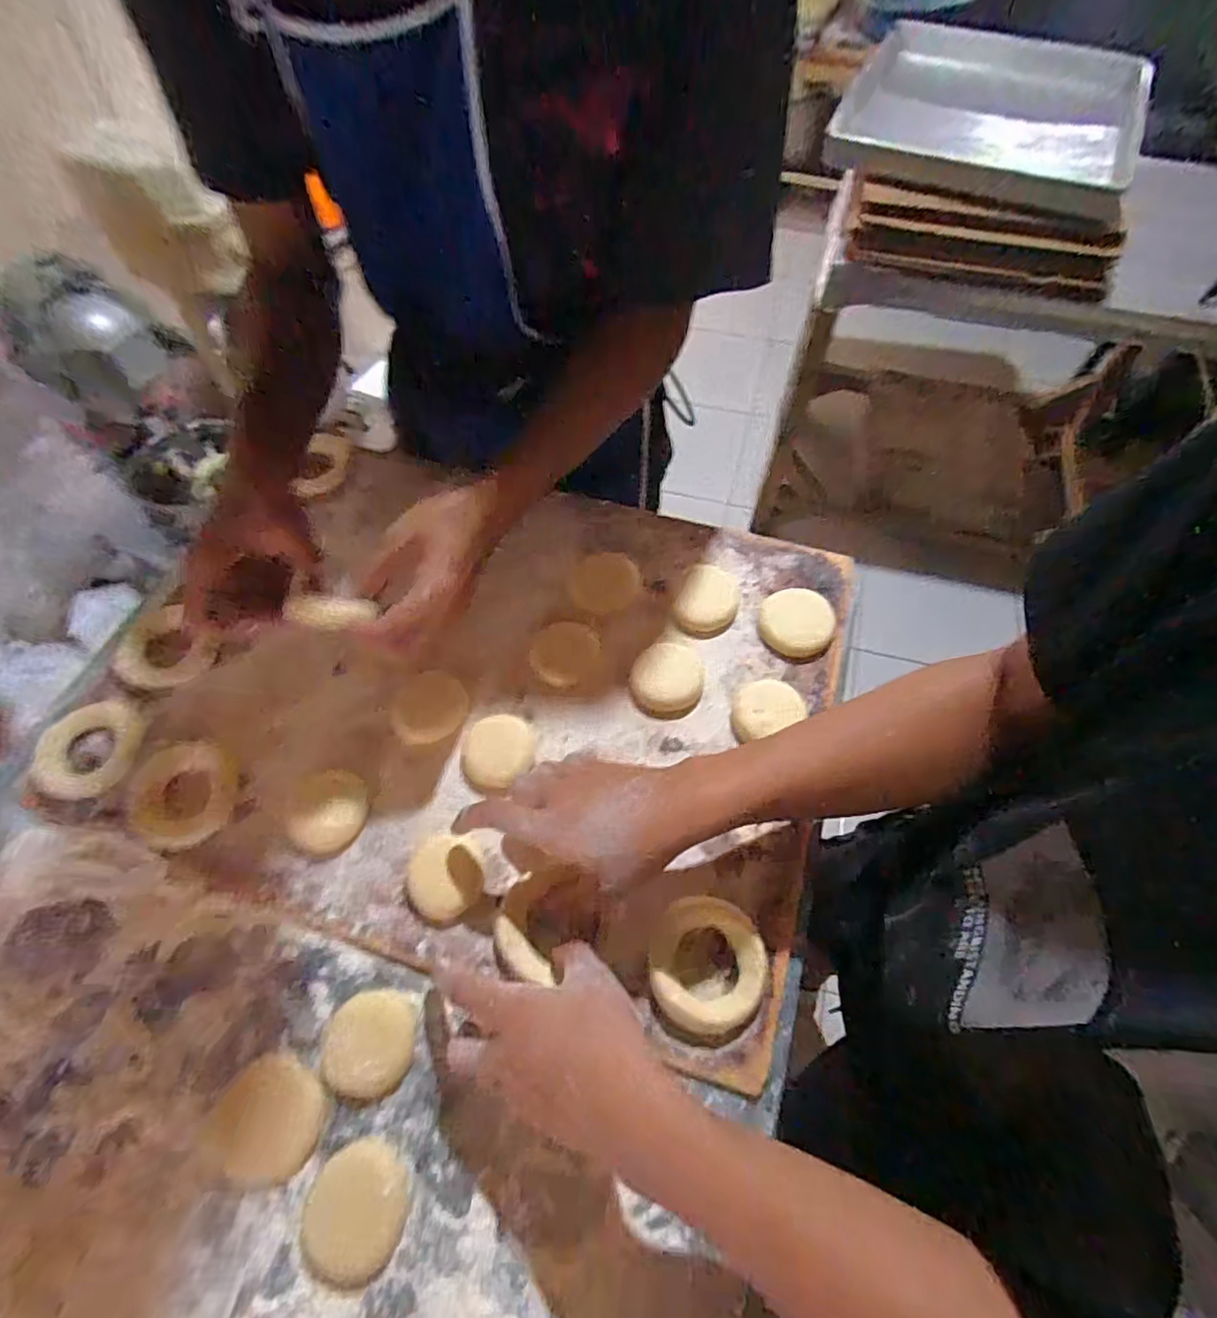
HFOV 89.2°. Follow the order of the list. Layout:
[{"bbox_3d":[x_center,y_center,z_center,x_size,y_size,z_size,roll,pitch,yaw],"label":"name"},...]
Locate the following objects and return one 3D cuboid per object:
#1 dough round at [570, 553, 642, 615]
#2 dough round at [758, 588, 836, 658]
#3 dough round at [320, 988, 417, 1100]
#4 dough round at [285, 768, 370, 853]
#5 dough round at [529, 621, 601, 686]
[{"bbox_3d":[-0.002,-0.068,0.544,0.057,0.011,0.060,0,62,0],"label":"dough round"},{"bbox_3d":[0.158,-0.032,0.519,0.058,0.011,0.061,0,62,0],"label":"dough round"},{"bbox_3d":[-0.156,0.246,0.396,0.058,0.014,0.059,0,62,0],"label":"dough round"},{"bbox_3d":[-0.209,0.113,0.463,0.055,0.010,0.061,-4,62,-2],"label":"dough round"},{"bbox_3d":[-0.038,-0.007,0.524,0.050,0.011,0.057,33,68,16],"label":"dough round"}]

